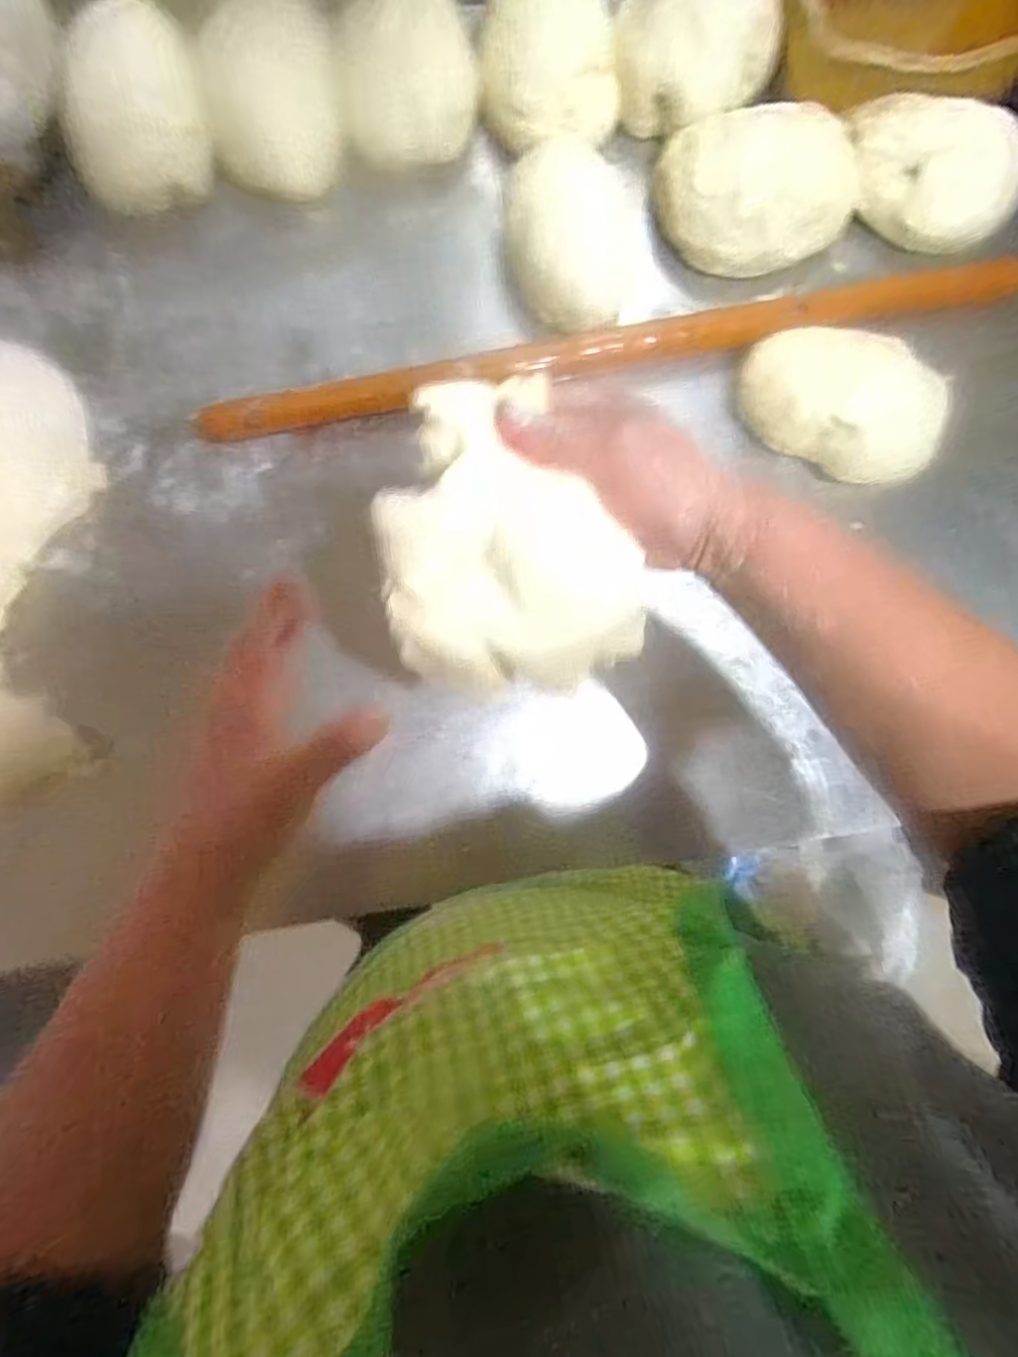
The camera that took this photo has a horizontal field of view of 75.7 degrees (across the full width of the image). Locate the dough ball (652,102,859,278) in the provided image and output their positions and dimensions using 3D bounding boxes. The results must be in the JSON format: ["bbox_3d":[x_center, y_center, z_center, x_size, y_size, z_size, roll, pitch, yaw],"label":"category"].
[{"bbox_3d":[0.203,-0.394,0.532,0.161,0.076,0.100,5,84,-2],"label":"dough ball"}]

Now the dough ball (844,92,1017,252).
[{"bbox_3d":[0.349,-0.417,0.535,0.152,0.052,0.087,23,84,0],"label":"dough ball"}]

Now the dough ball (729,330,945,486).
[{"bbox_3d":[0.276,-0.224,0.543,0.170,0.060,0.095,16,84,-1],"label":"dough ball"}]

